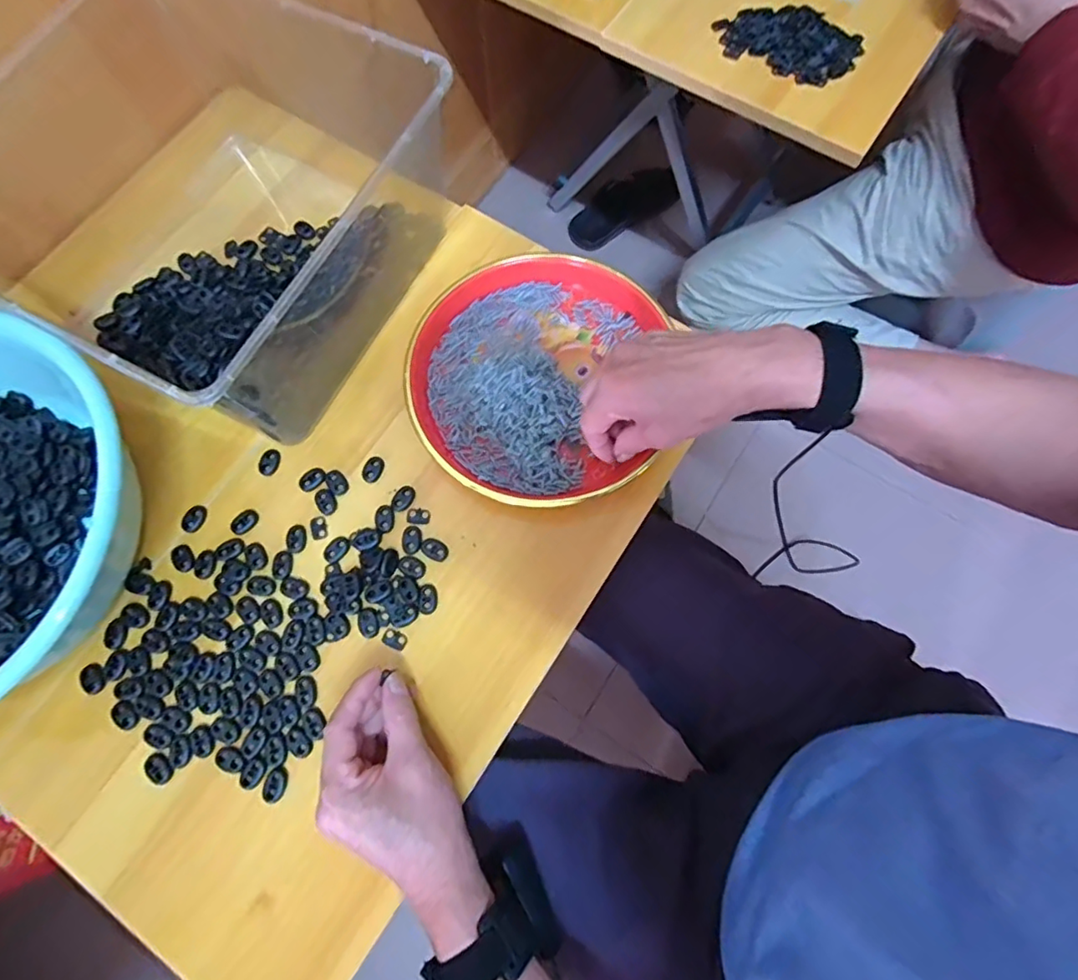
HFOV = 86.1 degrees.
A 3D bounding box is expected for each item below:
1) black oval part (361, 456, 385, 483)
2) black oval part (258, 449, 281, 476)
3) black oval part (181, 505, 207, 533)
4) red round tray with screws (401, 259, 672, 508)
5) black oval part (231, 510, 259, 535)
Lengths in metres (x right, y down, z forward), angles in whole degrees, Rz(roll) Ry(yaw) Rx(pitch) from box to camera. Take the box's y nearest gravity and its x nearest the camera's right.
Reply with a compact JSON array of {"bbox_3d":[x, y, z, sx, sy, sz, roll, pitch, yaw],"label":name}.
[{"bbox_3d":[-0.138,-0.017,0.479,0.016,0.006,0.022,33,77,10],"label":"black oval part"},{"bbox_3d":[-0.225,-0.024,0.481,0.017,0.004,0.023,8,74,3],"label":"black oval part"},{"bbox_3d":[-0.280,0.023,0.468,0.016,0.006,0.023,18,75,6],"label":"black oval part"},{"bbox_3d":[-0.005,-0.093,0.474,0.196,0.026,0.207,0,74,1],"label":"red round tray with screws"},{"bbox_3d":[-0.238,0.026,0.467,0.022,0.004,0.017,-37,76,-9],"label":"black oval part"}]

